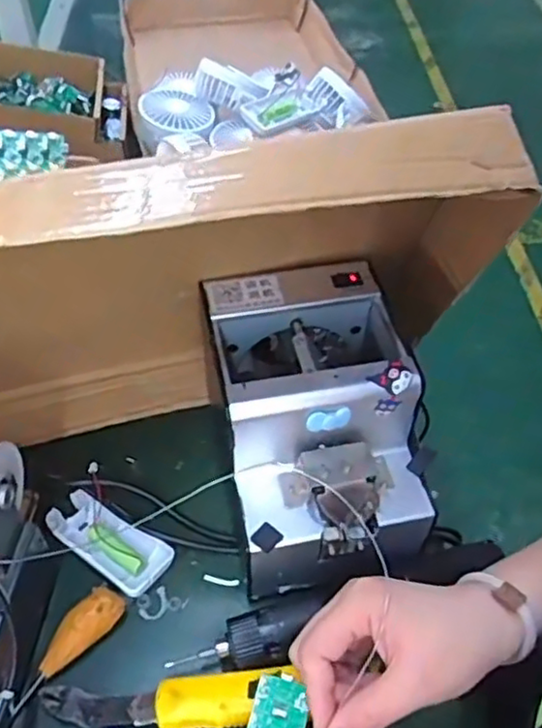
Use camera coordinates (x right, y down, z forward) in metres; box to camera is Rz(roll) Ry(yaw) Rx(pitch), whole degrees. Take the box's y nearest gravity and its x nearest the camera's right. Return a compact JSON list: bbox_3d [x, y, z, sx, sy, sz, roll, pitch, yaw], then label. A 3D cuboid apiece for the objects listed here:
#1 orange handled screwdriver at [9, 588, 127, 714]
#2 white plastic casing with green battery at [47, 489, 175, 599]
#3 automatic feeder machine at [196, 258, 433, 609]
[{"bbox_3d":[-0.135,0.190,0.442,0.023,0.025,0.089,34,71,26],"label":"orange handled screwdriver"},{"bbox_3d":[-0.120,0.130,0.490,0.094,0.017,0.043,29,55,22],"label":"white plastic casing with green battery"},{"bbox_3d":[0.032,0.052,0.471,0.127,0.143,0.166,-9,50,-7],"label":"automatic feeder machine"}]

